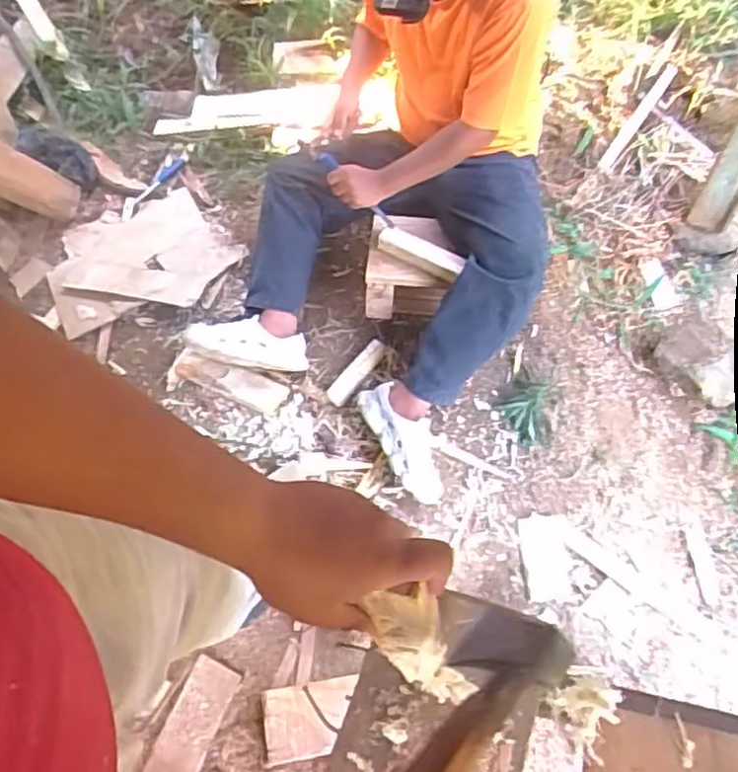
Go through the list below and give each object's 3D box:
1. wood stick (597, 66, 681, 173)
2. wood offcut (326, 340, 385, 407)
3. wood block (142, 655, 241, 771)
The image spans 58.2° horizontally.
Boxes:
[{"bbox_3d":[0.695,-0.688,1.722,0.036,0.026,0.320,35,90,24],"label":"wood stick"},{"bbox_3d":[-0.031,-0.032,1.544,0.043,0.013,0.190,29,64,21],"label":"wood offcut"},{"bbox_3d":[-0.313,0.599,1.174,0.089,0.017,0.213,16,60,14],"label":"wood block"}]

